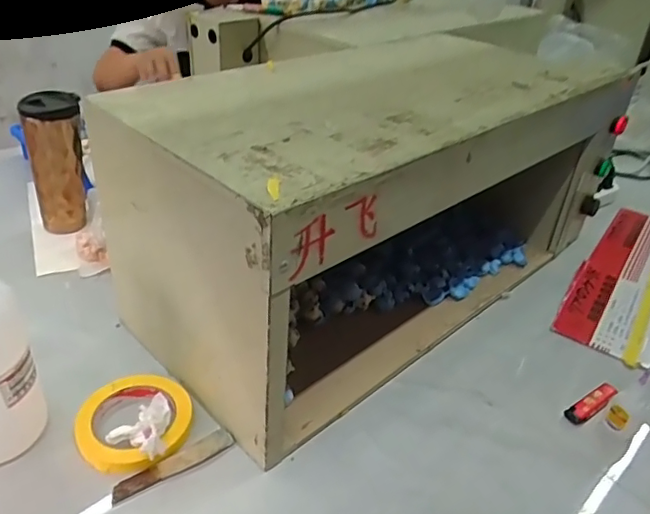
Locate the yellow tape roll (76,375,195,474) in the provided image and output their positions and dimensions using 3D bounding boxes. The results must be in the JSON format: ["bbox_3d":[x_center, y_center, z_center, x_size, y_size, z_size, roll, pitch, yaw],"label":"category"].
[{"bbox_3d":[-0.189,0.165,0.558,0.108,0.019,0.108,3,35,-2],"label":"yellow tape roll"}]

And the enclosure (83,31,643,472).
[{"bbox_3d":[0.066,-0.074,0.699,0.577,0.281,0.277,-26,45,-36],"label":"enclosure"}]

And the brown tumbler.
[{"bbox_3d":[-0.385,-0.131,0.814,0.074,0.195,0.065,-13,39,-23],"label":"brown tumbler"}]

